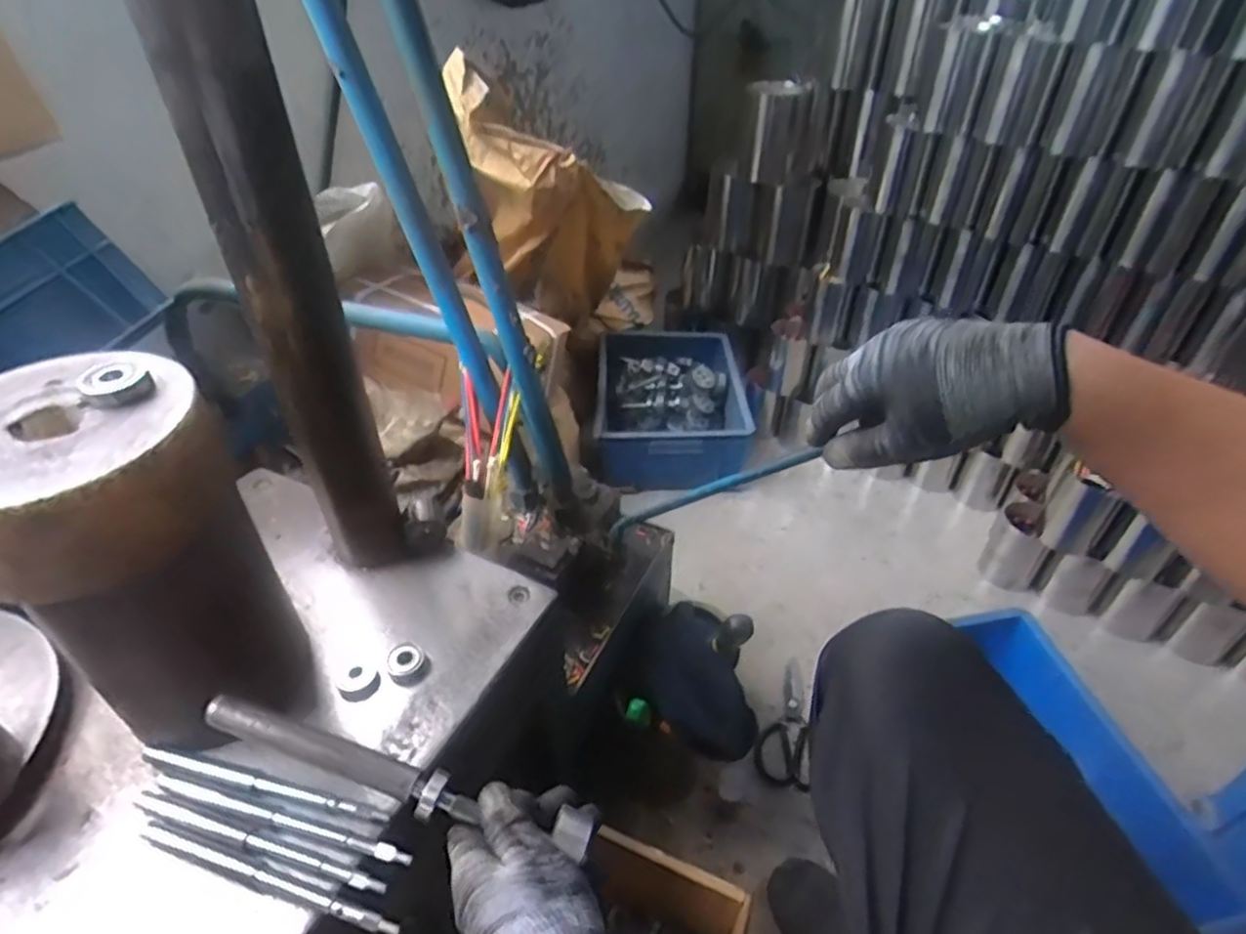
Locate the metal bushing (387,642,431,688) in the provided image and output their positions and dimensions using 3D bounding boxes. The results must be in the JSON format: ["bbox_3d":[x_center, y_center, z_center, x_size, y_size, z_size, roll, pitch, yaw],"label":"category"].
[{"bbox_3d":[-0.174,0.158,0.551,0.030,0.012,0.036,-32,49,-33],"label":"metal bushing"}]

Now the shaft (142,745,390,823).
[{"bbox_3d":[-0.250,0.218,0.470,0.187,0.008,0.012,8,40,10],"label":"shaft"}]

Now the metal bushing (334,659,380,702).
[{"bbox_3d":[-0.210,0.166,0.536,0.030,0.012,0.037,-24,45,-26],"label":"metal bushing"}]

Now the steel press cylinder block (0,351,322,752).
[{"bbox_3d":[-0.318,0.069,0.455,0.138,0.259,0.136,28,47,30],"label":"steel press cylinder block"}]

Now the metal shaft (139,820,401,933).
[{"bbox_3d":[-0.225,0.257,0.426,0.187,0.006,0.011,12,41,14],"label":"metal shaft"}]

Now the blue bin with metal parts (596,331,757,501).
[{"bbox_3d":[0.106,-0.145,1.495,0.310,0.170,0.403,2,40,2],"label":"blue bin with metal parts"}]

